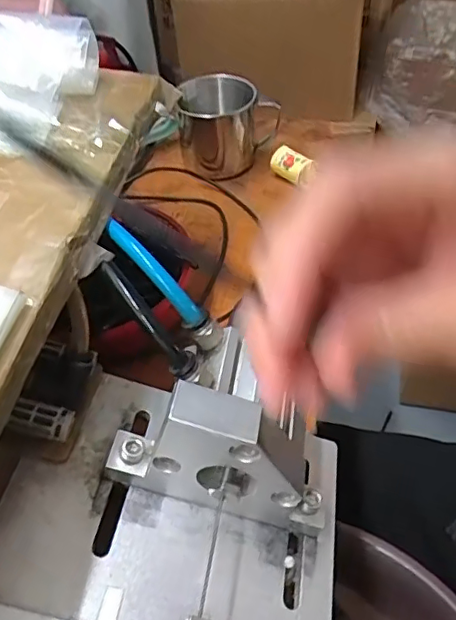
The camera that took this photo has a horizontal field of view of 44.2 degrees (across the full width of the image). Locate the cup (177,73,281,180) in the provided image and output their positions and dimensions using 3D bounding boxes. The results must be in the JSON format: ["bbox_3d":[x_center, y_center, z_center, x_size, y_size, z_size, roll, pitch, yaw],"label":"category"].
[{"bbox_3d":[-0.004,-0.169,0.512,0.081,0.073,0.068,-36,53,-25],"label":"cup"}]

